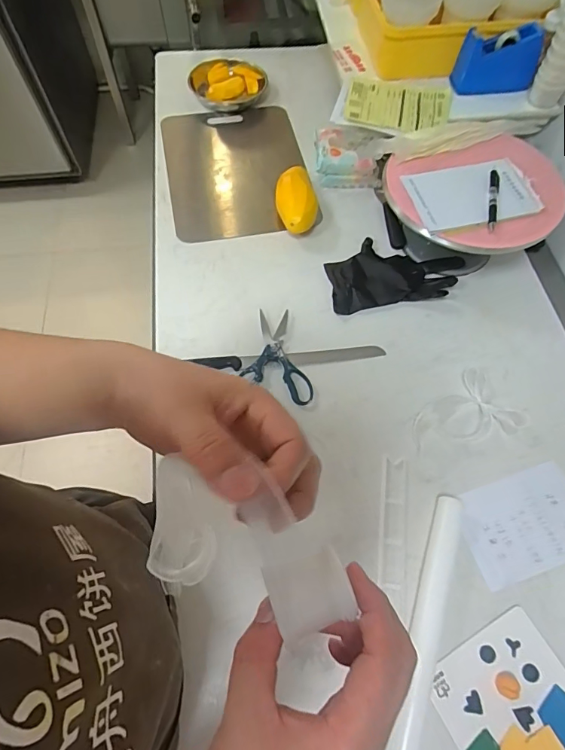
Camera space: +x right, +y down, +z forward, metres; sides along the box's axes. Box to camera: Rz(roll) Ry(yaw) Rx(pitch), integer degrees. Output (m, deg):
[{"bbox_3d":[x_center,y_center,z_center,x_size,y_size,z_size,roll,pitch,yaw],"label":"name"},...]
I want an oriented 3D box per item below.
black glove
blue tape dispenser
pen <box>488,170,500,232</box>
[{"bbox_3d":[0.205,-0.191,0.775,0.244,0.022,0.142,-9,64,-3],"label":"black glove"},{"bbox_3d":[0.379,-0.561,0.762,0.138,0.083,0.045,-4,65,-4],"label":"blue tape dispenser"},{"bbox_3d":[0.332,-0.274,0.667,0.014,0.012,0.136,14,65,5],"label":"pen"}]

